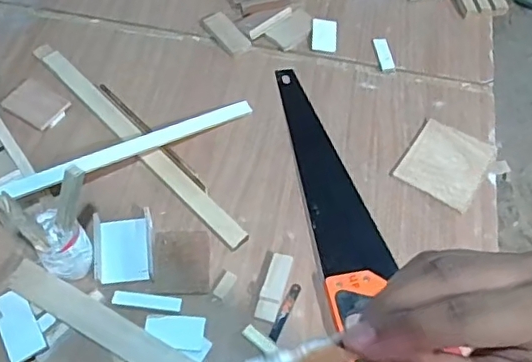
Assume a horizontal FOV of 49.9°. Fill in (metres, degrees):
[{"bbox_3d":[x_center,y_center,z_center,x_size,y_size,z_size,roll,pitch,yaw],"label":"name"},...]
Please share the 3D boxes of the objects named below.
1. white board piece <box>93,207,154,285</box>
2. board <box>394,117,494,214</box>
[{"bbox_3d":[-0.194,0.093,0.782,0.077,0.024,0.101,-6,59,-8],"label":"white board piece"},{"bbox_3d":[0.278,-0.029,0.883,0.116,0.008,0.136,28,60,20],"label":"board"}]

